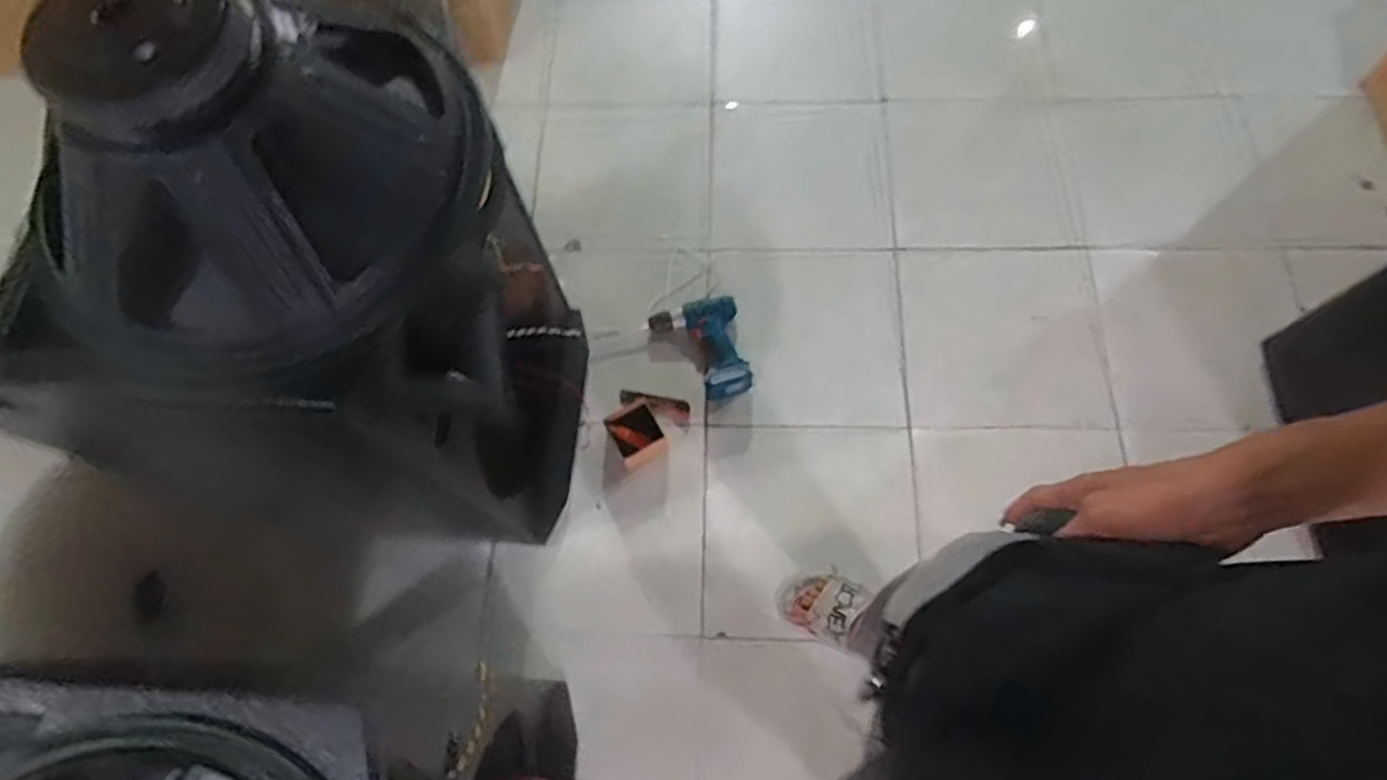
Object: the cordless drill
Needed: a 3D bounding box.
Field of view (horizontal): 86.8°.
[{"bbox_3d":[0.012,-0.089,1.478,0.184,0.056,0.219,-12,69,-2],"label":"cordless drill"}]

